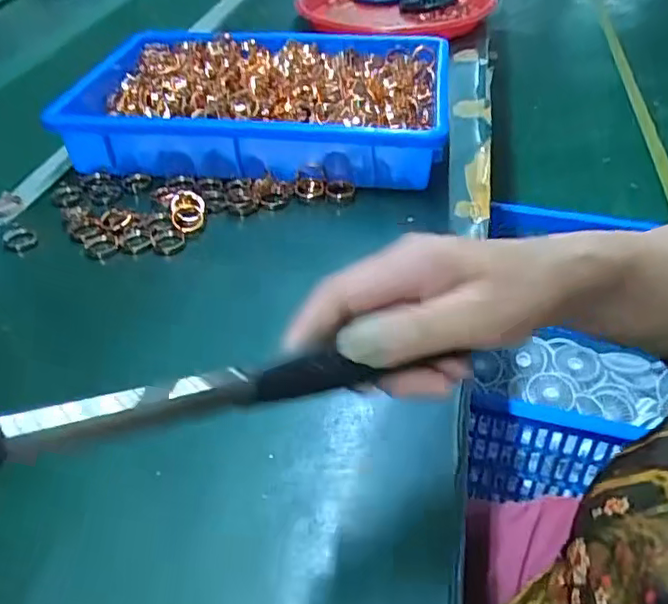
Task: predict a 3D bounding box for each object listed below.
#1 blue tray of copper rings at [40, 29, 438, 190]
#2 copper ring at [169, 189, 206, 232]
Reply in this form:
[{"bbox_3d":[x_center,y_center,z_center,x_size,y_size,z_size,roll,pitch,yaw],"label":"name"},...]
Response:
[{"bbox_3d":[-0.071,-0.207,0.620,0.357,0.069,0.237,3,41,7],"label":"blue tray of copper rings"},{"bbox_3d":[-0.123,-0.078,0.510,0.028,0.016,0.034,-9,44,-8],"label":"copper ring"}]

